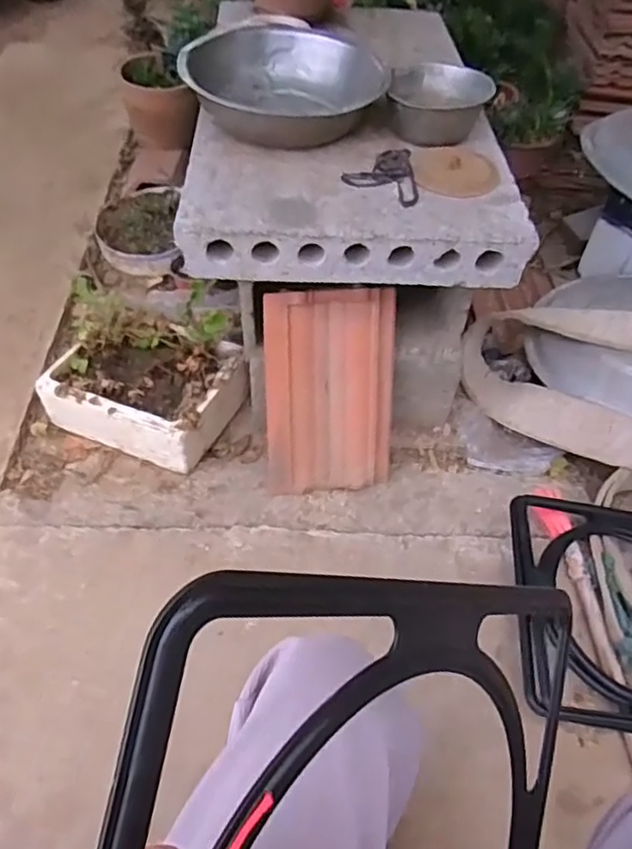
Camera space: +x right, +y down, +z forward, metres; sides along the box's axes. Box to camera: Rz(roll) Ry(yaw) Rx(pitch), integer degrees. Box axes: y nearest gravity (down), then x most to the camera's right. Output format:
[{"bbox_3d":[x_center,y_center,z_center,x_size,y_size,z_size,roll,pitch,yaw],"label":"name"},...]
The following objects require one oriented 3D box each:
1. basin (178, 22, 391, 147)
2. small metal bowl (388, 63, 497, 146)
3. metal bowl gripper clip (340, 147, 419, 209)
[{"bbox_3d":[-0.042,-0.546,1.016,0.304,0.102,0.237,11,50,6],"label":"basin"},{"bbox_3d":[0.195,-0.511,0.997,0.161,0.065,0.153,5,50,0],"label":"small metal bowl"},{"bbox_3d":[0.121,-0.373,0.931,0.112,0.016,0.126,30,55,20],"label":"metal bowl gripper clip"}]

